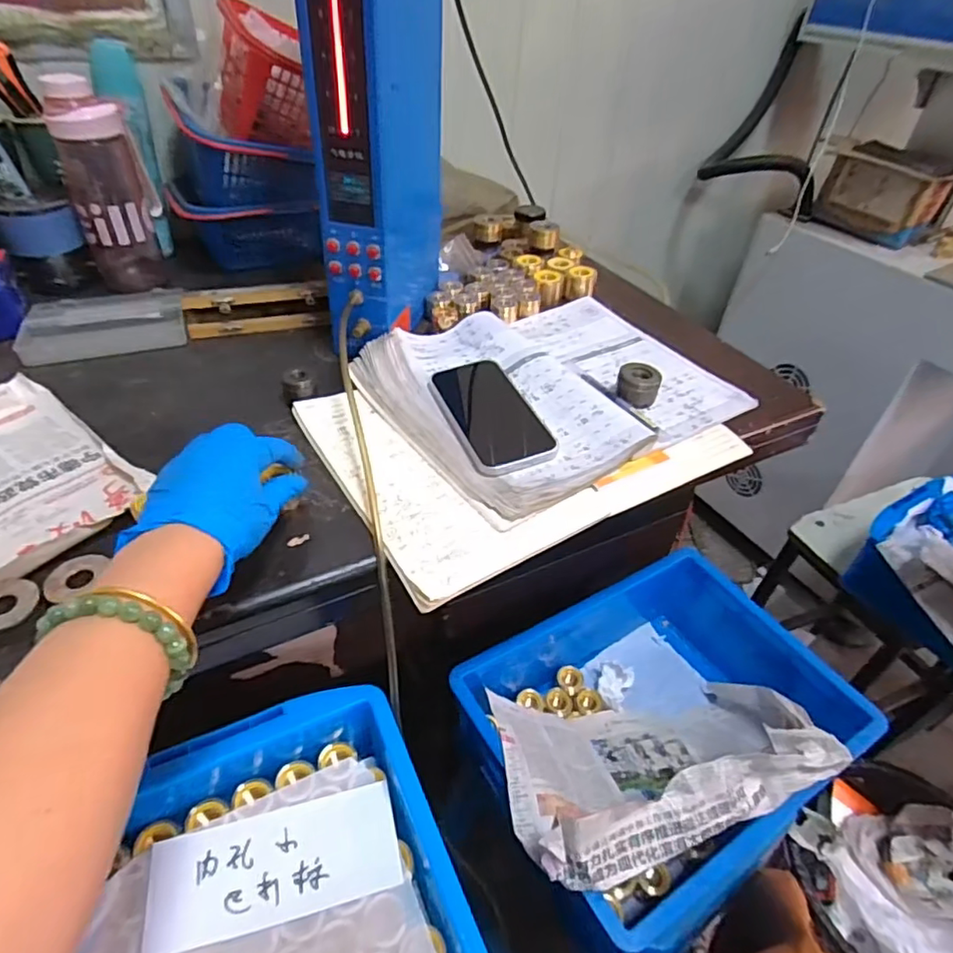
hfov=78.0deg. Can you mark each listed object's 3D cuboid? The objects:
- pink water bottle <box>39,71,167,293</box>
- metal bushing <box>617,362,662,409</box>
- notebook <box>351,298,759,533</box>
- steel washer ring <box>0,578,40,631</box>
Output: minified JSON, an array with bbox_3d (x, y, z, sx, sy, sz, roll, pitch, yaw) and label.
[{"bbox_3d":[-0.418,-0.322,0.679,0.084,0.220,0.078,-16,46,-20],"label":"pink water bottle"},{"bbox_3d":[0.155,-0.086,0.570,0.040,0.031,0.040,15,44,13],"label":"metal bushing"},{"bbox_3d":[0.076,-0.100,0.592,0.333,0.027,0.262,-24,49,-26],"label":"notebook"},{"bbox_3d":[-0.297,0.080,0.371,0.034,0.005,0.041,12,34,-12],"label":"steel washer ring"}]

